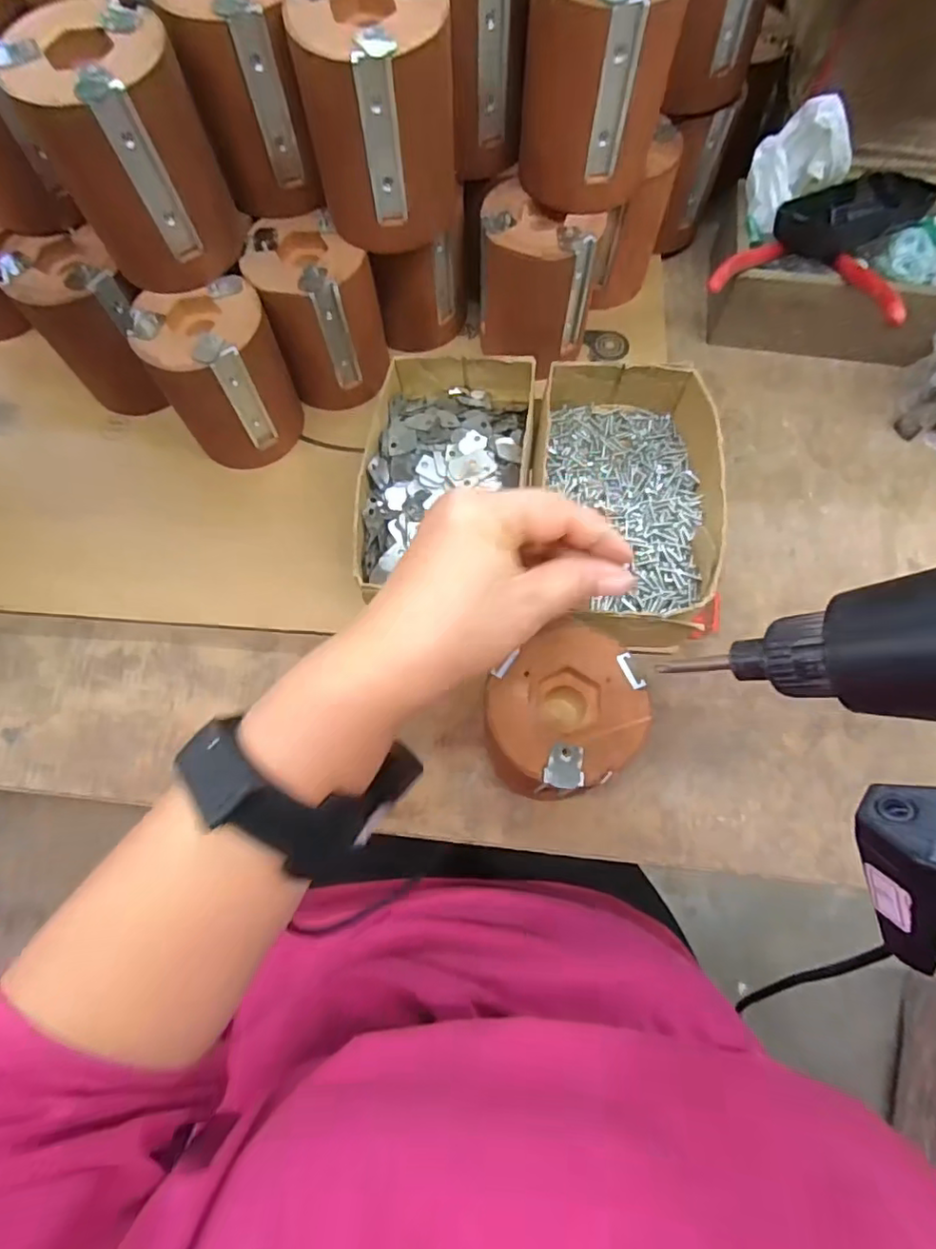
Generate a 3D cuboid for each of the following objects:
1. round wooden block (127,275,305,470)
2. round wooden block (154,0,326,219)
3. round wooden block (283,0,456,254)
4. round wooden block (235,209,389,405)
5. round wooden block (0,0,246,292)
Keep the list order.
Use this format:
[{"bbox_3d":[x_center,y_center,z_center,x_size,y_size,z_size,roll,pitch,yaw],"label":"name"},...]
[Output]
[{"bbox_3d":[-0.157,-0.160,0.394,0.075,0.102,0.066,-22,74,-6],"label":"round wooden block"},{"bbox_3d":[-0.119,-0.307,0.337,0.068,0.095,0.082,2,72,1],"label":"round wooden block"},{"bbox_3d":[-0.046,-0.278,0.330,0.076,0.105,0.073,0,72,1],"label":"round wooden block"},{"bbox_3d":[-0.099,-0.212,0.408,0.076,0.093,0.075,-10,73,-2],"label":"round wooden block"},{"bbox_3d":[-0.178,-0.250,0.317,0.078,0.098,0.079,-26,73,-8],"label":"round wooden block"}]

